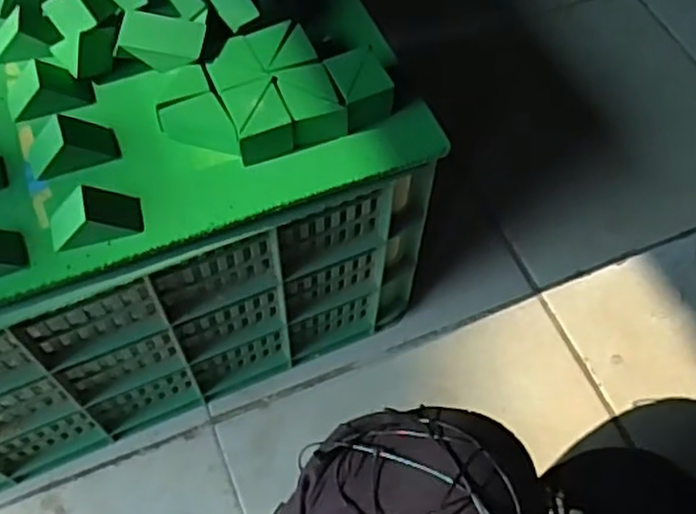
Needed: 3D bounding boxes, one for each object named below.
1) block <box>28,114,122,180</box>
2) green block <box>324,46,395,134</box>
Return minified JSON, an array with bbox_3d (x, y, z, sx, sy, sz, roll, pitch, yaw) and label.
[{"bbox_3d":[-0.201,-0.082,0.513,0.061,0.029,0.028,-20,63,-12],"label":"block"},{"bbox_3d":[0.010,-0.127,0.543,0.040,0.030,0.054,-20,63,-12],"label":"green block"}]

